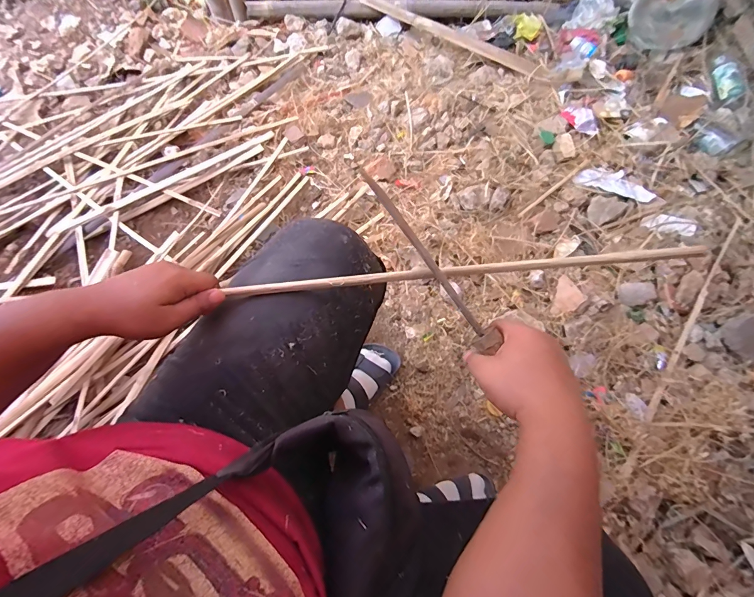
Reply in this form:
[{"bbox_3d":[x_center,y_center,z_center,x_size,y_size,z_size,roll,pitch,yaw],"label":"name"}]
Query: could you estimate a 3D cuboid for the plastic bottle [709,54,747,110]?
[{"bbox_3d":[0.965,-0.591,1.000,0.066,0.044,0.184,8,70,5],"label":"plastic bottle"}]

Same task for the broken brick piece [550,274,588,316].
[{"bbox_3d":[0.410,-0.003,0.801,0.080,0.016,0.071,-35,72,-11],"label":"broken brick piece"}]

